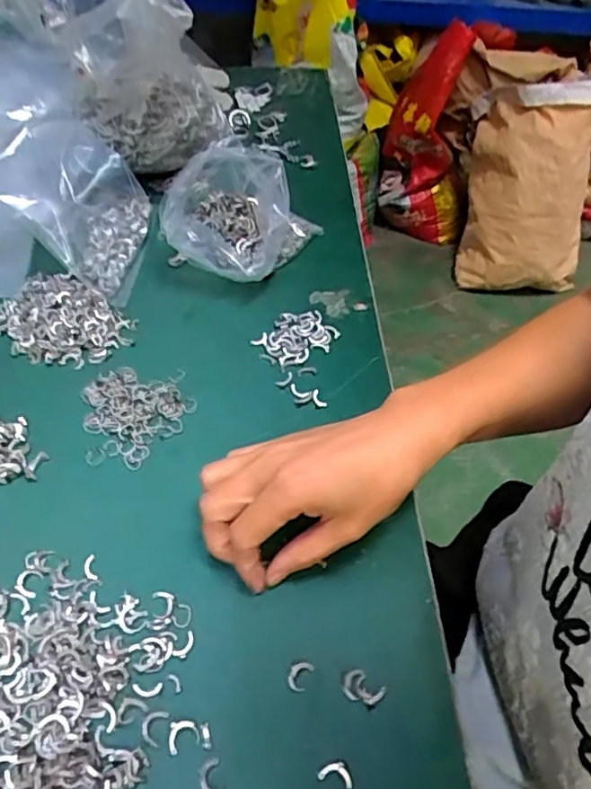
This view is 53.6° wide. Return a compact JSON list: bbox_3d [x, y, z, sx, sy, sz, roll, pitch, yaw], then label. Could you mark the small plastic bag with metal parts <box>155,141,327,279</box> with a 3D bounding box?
[{"bbox_3d":[-0.042,-0.148,0.475,0.122,0.092,0.093,1,49,-2],"label":"small plastic bag with metal parts"}]

